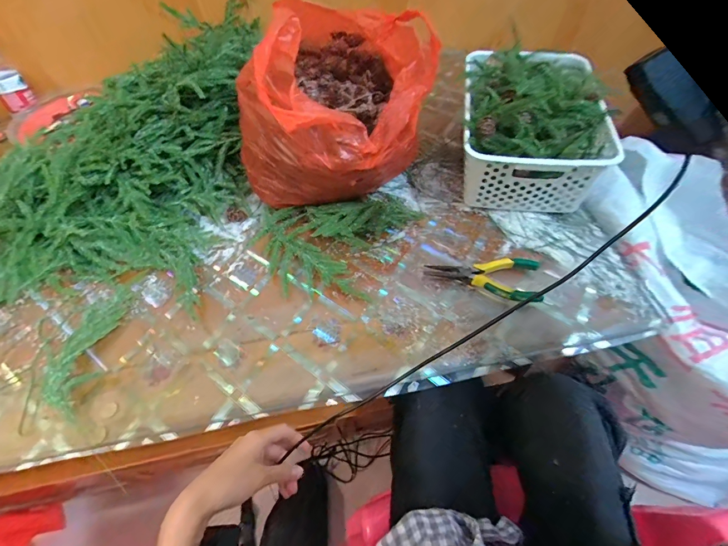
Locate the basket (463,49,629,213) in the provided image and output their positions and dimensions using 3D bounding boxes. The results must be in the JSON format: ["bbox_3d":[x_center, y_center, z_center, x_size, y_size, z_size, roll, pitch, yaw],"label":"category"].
[{"bbox_3d":[0.276,-0.246,0.604,0.214,0.151,0.301,7,59,7],"label":"basket"}]

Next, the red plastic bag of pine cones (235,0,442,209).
[{"bbox_3d":[-0.034,-0.242,0.546,0.226,0.239,0.276,26,62,19],"label":"red plastic bag of pine cones"}]

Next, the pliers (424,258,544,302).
[{"bbox_3d":[0.172,0.008,0.515,0.158,0.024,0.068,4,58,5],"label":"pliers"}]

